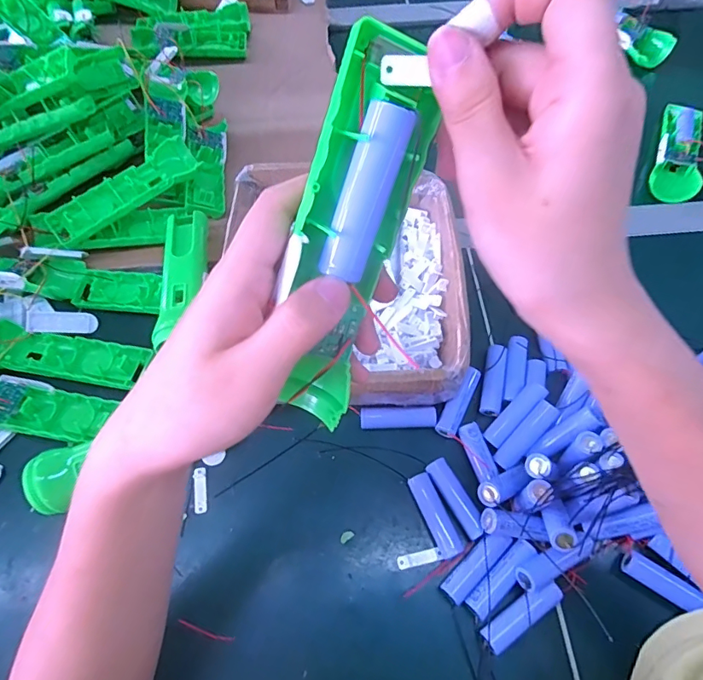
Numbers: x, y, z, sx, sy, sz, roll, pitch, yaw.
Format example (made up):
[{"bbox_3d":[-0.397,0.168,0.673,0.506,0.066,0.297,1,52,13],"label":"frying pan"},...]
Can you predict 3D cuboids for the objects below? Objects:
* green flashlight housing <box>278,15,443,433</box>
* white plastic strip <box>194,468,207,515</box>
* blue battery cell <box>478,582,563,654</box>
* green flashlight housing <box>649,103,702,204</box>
[{"bbox_3d":[-0.001,-0.034,0.192,0.037,0.159,0.028,17,23,10],"label":"green flashlight housing"},{"bbox_3d":[-0.126,0.126,0.397,0.010,0.005,0.036,-7,62,-3],"label":"white plastic strip"},{"bbox_3d":[0.124,0.199,0.346,0.066,0.019,0.019,-28,65,-14],"label":"blue battery cell"},{"bbox_3d":[0.392,-0.225,0.566,0.051,0.023,0.155,22,64,12],"label":"green flashlight housing"}]

